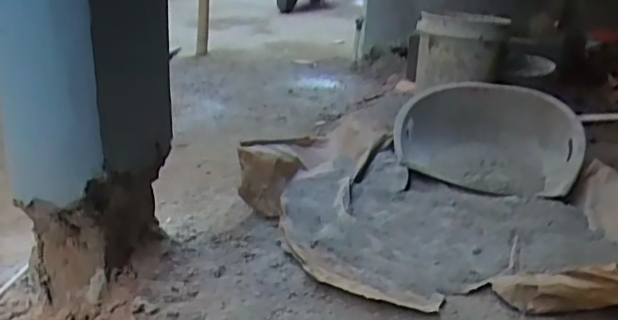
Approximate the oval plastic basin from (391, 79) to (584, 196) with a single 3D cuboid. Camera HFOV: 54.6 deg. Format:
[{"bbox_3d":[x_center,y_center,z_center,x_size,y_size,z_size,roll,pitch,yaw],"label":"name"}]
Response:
[{"bbox_3d":[0.443,-0.052,1.499,0.446,0.123,0.448,15,41,21],"label":"oval plastic basin"}]

